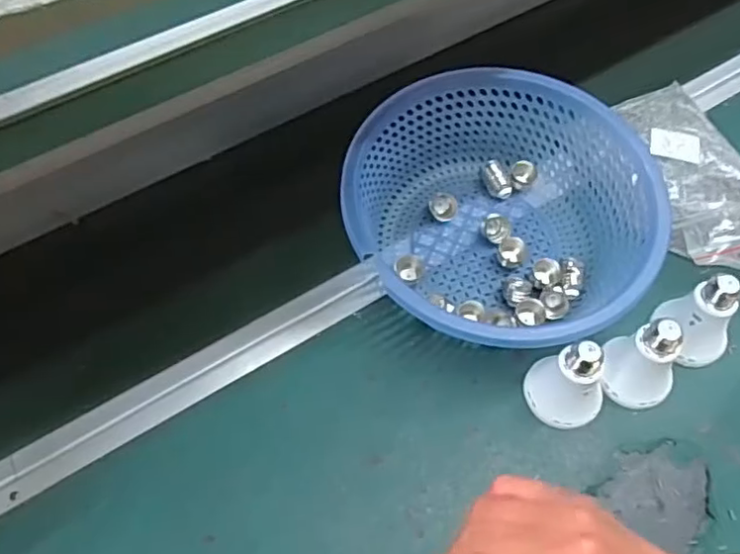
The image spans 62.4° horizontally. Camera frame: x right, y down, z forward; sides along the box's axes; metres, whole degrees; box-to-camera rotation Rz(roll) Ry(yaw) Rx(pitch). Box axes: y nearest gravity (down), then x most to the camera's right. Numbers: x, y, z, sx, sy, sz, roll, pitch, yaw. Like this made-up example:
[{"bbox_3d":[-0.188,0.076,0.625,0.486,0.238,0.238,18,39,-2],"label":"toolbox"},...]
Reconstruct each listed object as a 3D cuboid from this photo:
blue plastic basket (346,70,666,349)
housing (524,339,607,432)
[{"bbox_3d":[0.114,-0.050,0.565,0.260,0.118,0.264,0,58,1],"label":"blue plastic basket"},{"bbox_3d":[0.167,0.081,0.501,0.066,0.088,0.060,31,63,19],"label":"housing"}]

